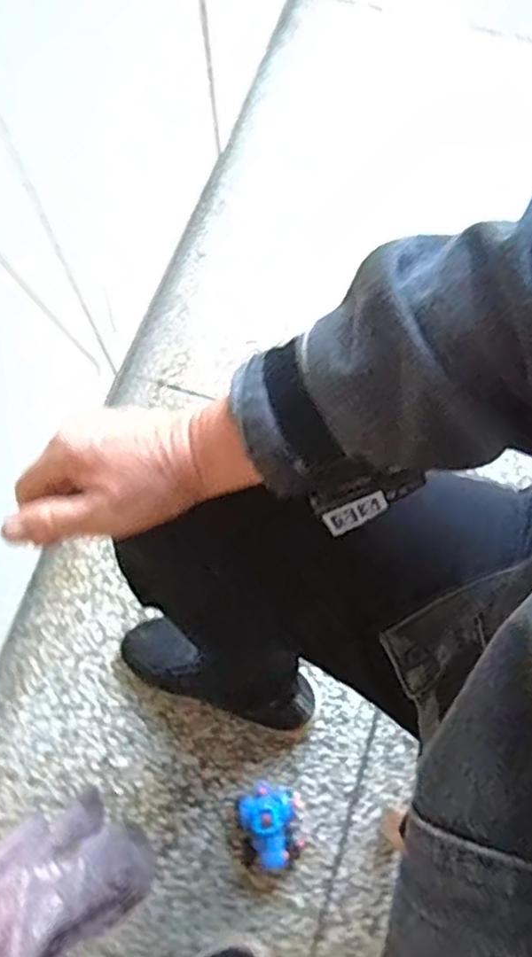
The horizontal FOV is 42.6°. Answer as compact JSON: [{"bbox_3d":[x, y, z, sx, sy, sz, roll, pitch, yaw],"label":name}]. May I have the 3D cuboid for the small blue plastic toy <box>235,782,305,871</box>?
[{"bbox_3d":[0.011,0.407,0.807,0.068,0.059,0.086,-26,72,-8],"label":"small blue plastic toy"}]

